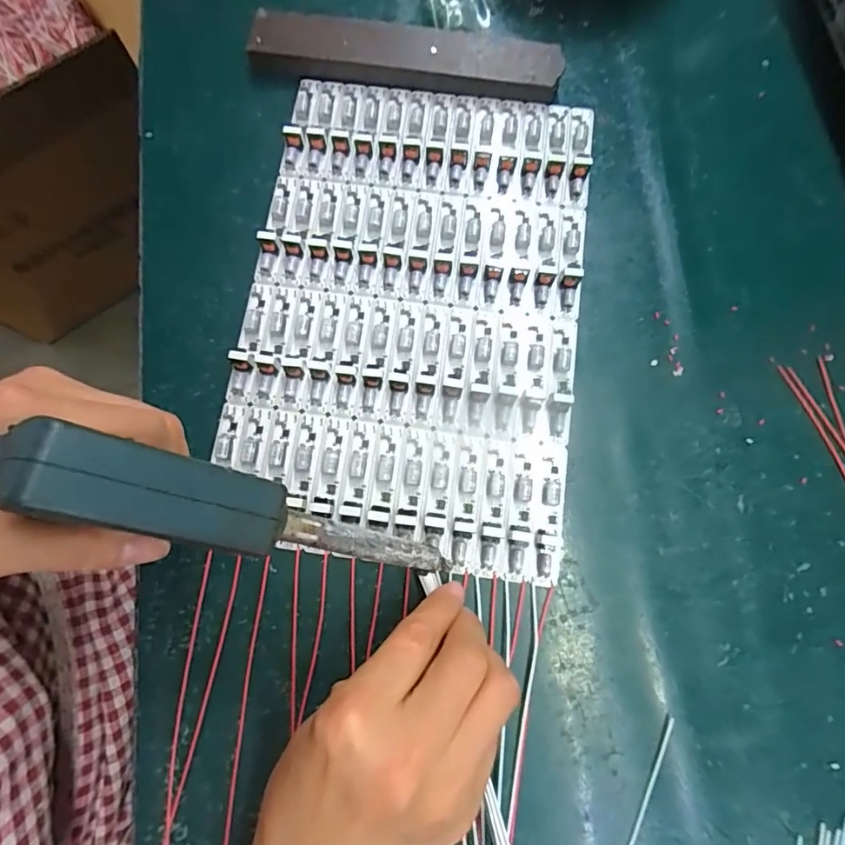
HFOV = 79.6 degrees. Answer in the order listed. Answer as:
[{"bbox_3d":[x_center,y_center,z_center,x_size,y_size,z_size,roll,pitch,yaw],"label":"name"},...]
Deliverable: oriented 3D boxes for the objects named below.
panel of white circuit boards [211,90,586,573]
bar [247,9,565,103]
[{"bbox_3d":[-0.006,-0.071,0.293,0.189,0.012,0.286,8,77,2],"label":"panel of white circuit boards"},{"bbox_3d":[-0.012,-0.235,0.323,0.195,0.014,0.033,9,77,2],"label":"bar"}]

